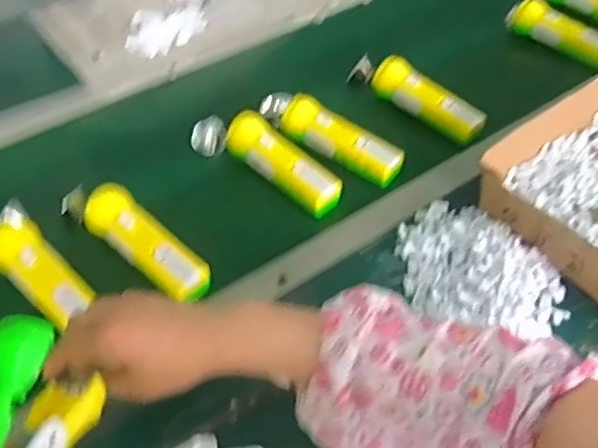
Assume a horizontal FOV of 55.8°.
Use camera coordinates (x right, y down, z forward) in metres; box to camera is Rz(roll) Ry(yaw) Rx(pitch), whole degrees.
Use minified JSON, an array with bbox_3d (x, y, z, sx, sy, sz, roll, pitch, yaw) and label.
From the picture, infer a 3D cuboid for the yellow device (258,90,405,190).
[{"bbox_3d":[0.036,-0.121,0.736,0.221,0.039,0.057,27,54,24],"label":"yellow device"}]

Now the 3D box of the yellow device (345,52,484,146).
[{"bbox_3d":[0.159,-0.185,0.791,0.048,0.045,0.218,-36,56,-27],"label":"yellow device"}]

